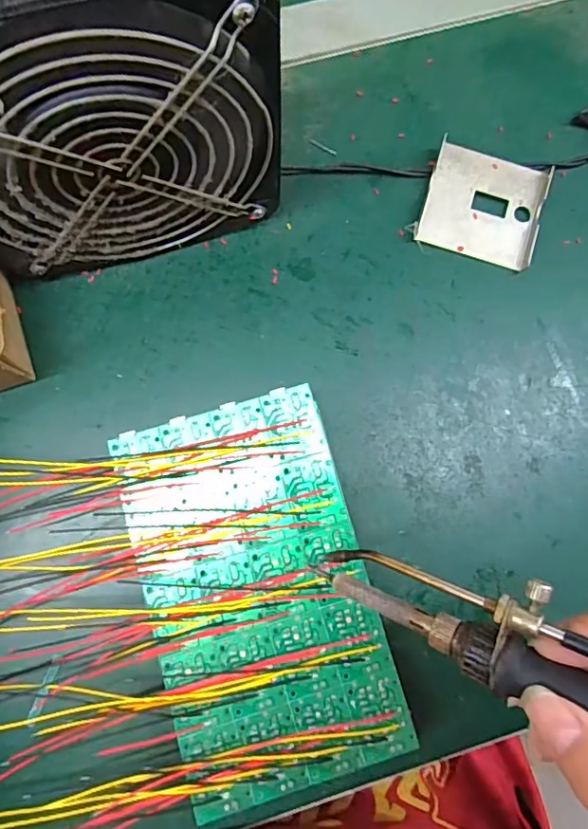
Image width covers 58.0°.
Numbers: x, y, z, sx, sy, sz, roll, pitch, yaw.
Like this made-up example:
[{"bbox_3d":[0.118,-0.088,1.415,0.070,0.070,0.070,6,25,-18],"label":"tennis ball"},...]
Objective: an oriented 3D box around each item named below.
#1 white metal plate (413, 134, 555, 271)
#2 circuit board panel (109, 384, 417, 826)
[{"bbox_3d":[0.114,-0.126,0.317,0.069,0.015,0.066,17,80,1],"label":"white metal plate"},{"bbox_3d":[-0.017,0.082,0.251,0.101,0.004,0.173,-16,81,-4],"label":"circuit board panel"}]

